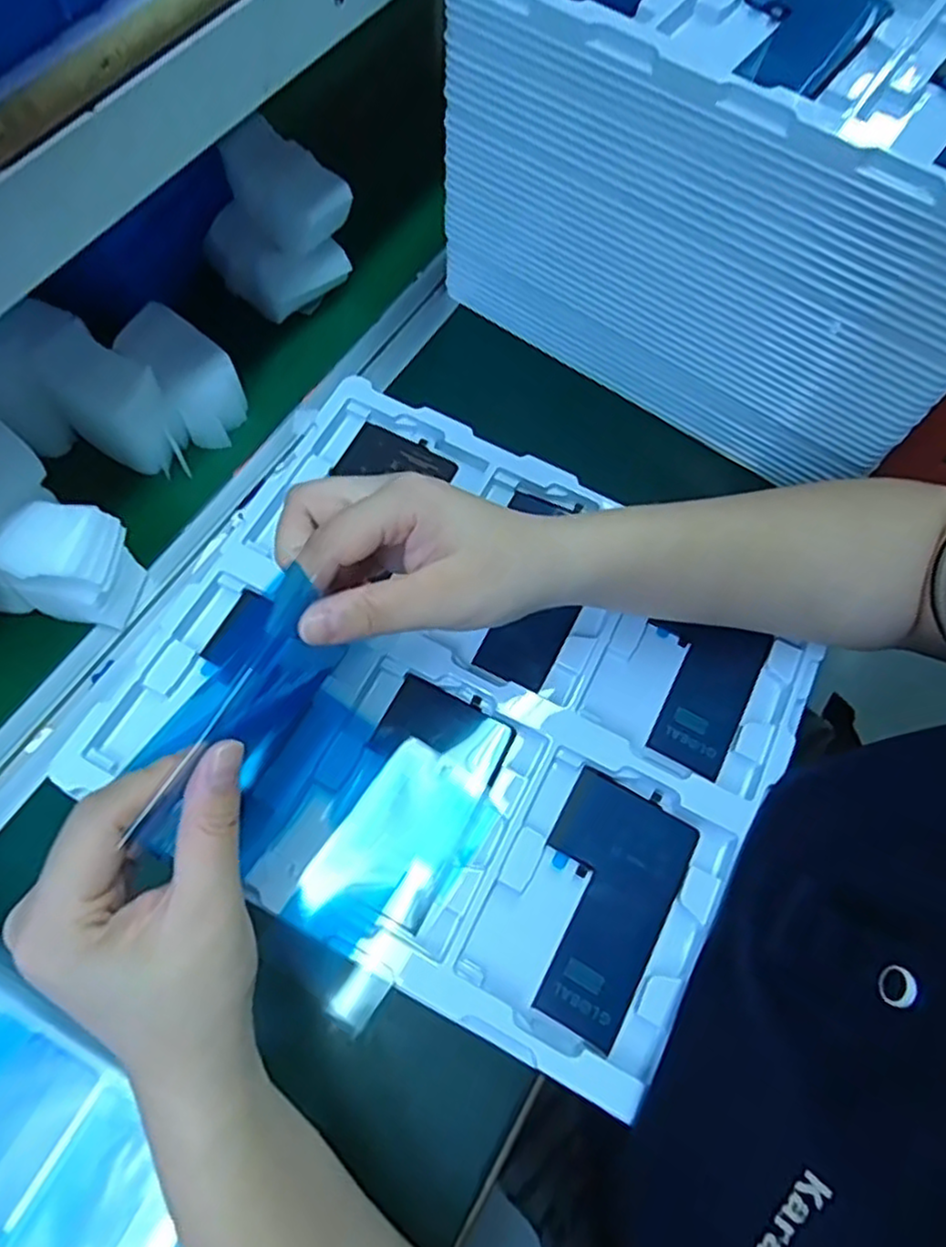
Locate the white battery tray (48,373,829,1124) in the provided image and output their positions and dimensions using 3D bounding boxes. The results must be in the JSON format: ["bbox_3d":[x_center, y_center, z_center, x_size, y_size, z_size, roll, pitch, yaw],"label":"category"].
[{"bbox_3d":[-0.002,0.031,0.367,0.310,0.024,0.274,26,69,10],"label":"white battery tray"}]

